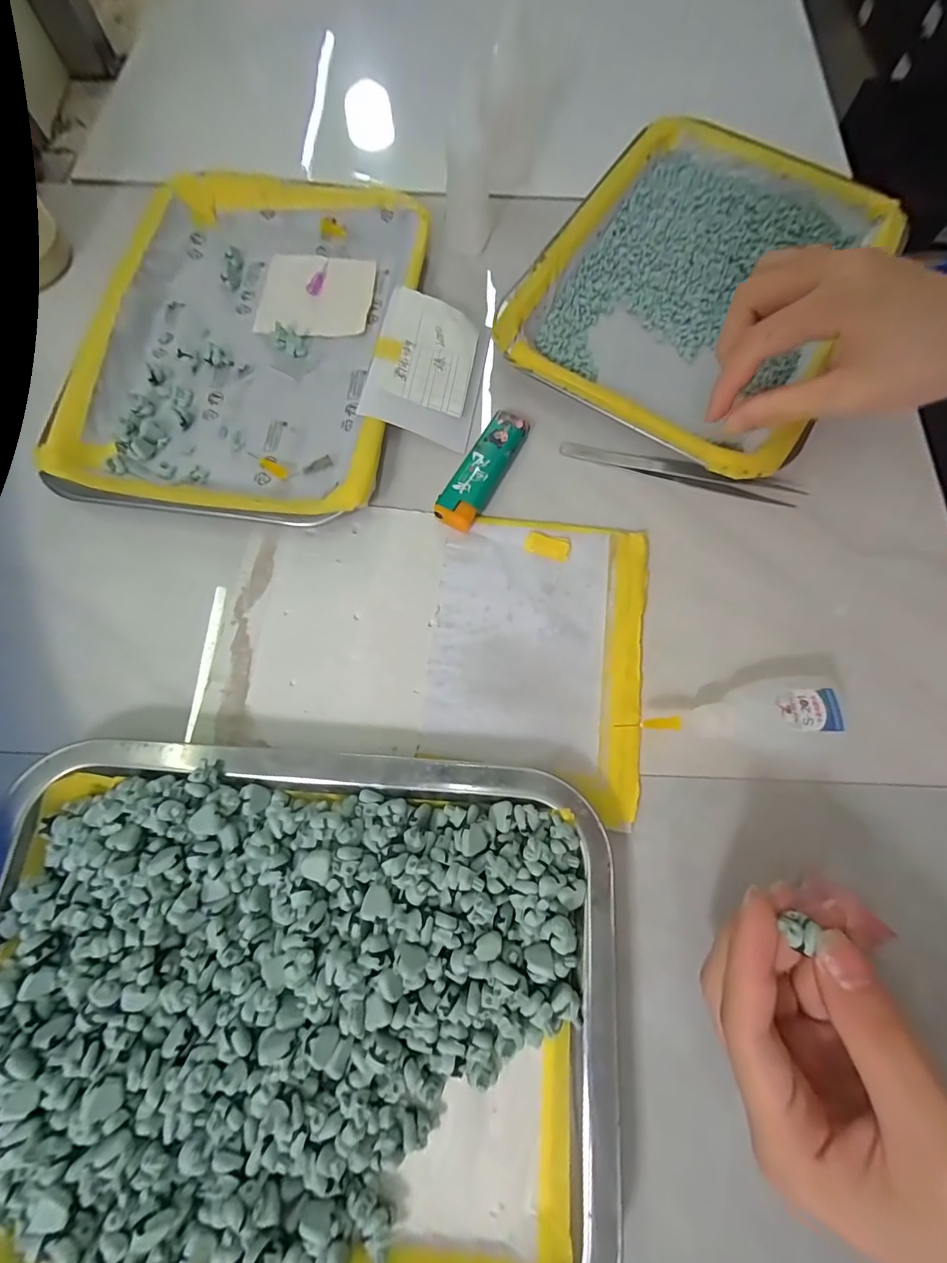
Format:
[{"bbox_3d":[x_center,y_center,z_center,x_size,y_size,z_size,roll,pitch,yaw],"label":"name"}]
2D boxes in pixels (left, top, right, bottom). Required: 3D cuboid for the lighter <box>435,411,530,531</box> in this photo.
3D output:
[{"bbox_3d":[0.006,-0.091,0.264,0.024,0.011,0.077,28,74,8],"label":"lighter"}]

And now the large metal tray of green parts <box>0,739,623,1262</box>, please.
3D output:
[{"bbox_3d":[-0.075,0.146,0.179,0.261,0.024,0.193,4,72,1],"label":"large metal tray of green parts"}]

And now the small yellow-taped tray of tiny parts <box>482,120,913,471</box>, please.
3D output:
[{"bbox_3d":[0.144,-0.223,0.299,0.182,0.031,0.257,29,74,8],"label":"small yellow-taped tray of tiny parts"}]

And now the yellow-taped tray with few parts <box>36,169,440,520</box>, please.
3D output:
[{"bbox_3d":[-0.137,-0.181,0.286,0.184,0.021,0.249,7,72,0],"label":"yellow-taped tray with few parts"}]

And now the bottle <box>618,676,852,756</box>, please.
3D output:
[{"bbox_3d":[0.124,0.041,0.220,0.092,0.021,0.035,-2,72,-1],"label":"bottle"}]

